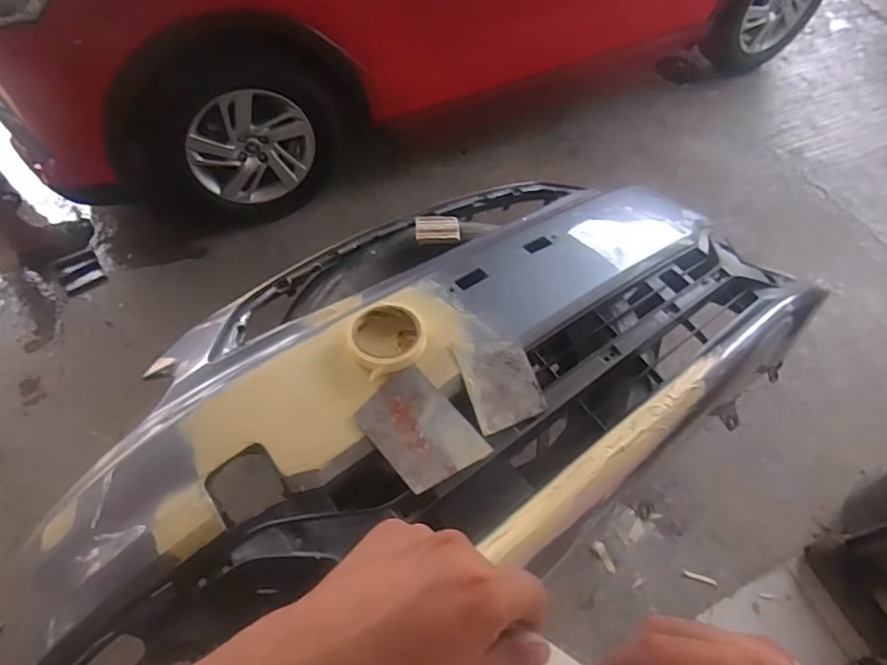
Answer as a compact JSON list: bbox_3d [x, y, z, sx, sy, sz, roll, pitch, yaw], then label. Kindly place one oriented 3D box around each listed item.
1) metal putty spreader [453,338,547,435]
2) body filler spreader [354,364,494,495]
[{"bbox_3d":[0.071,0.058,0.649,0.091,0.005,0.116,-10,61,-18],"label":"metal putty spreader"},{"bbox_3d":[-0.028,0.108,0.599,0.100,0.004,0.131,-35,70,-24],"label":"body filler spreader"}]

